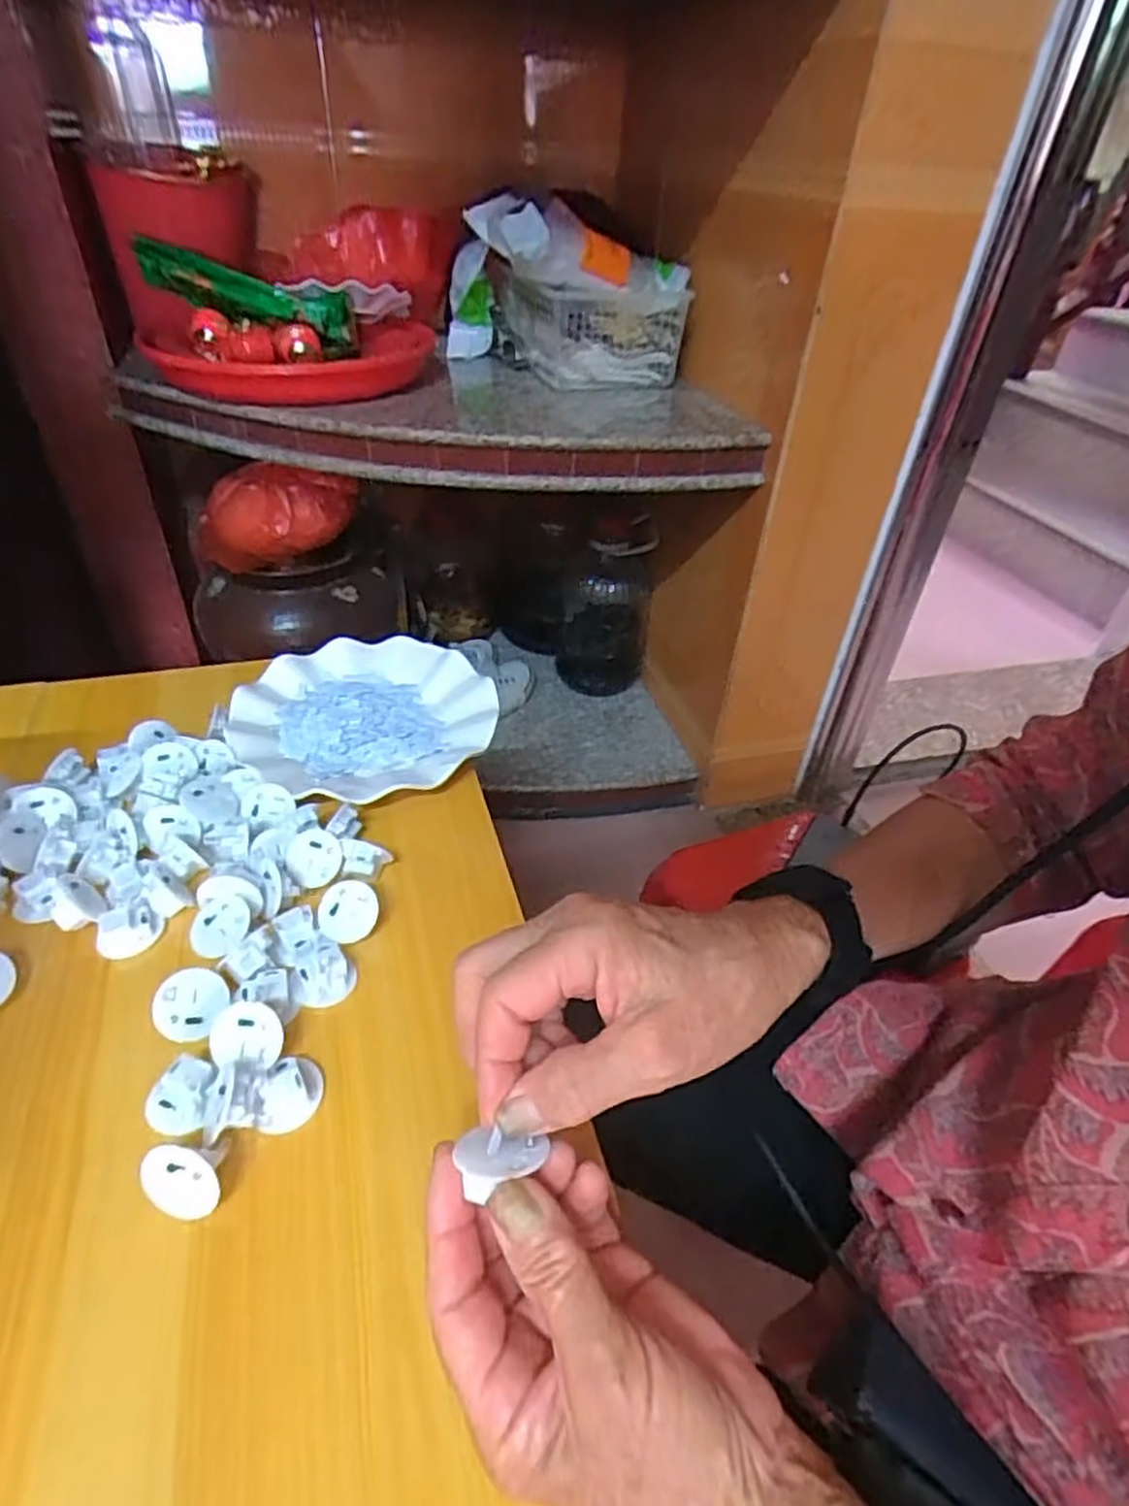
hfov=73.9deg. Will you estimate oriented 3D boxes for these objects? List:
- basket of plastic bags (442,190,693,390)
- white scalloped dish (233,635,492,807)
[{"bbox_3d":[-0.010,-0.637,1.033,0.269,0.184,0.277,-9,41,-16],"label":"basket of plastic bags"},{"bbox_3d":[-0.143,-0.026,0.544,0.177,0.022,0.177,3,40,-2],"label":"white scalloped dish"}]

